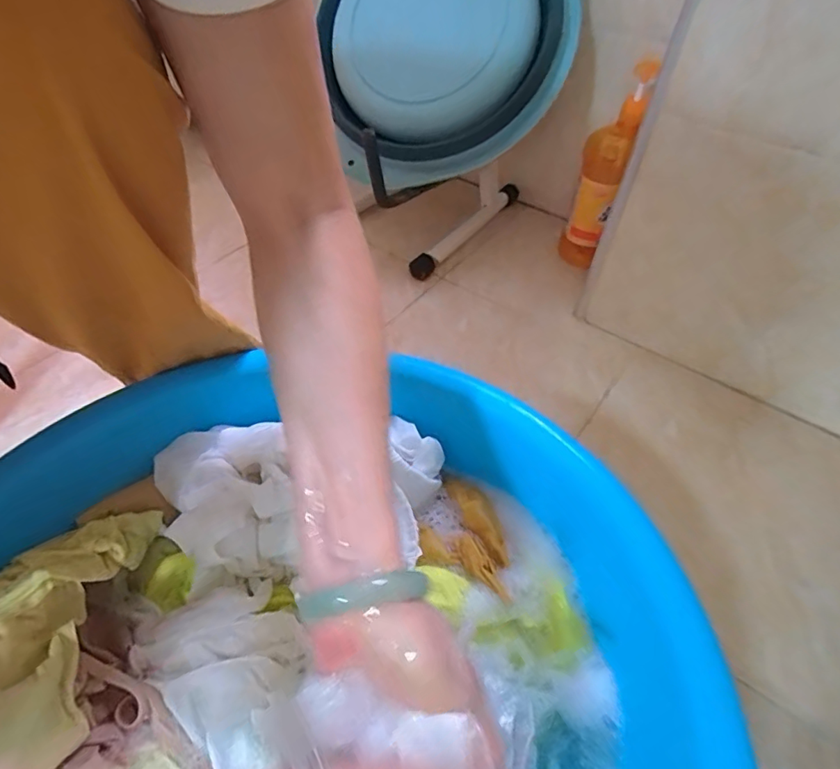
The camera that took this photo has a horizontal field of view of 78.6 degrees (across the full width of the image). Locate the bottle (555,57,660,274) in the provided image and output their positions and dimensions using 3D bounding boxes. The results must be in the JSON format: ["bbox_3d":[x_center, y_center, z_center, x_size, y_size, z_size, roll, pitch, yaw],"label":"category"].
[{"bbox_3d":[0.257,-0.298,0.733,0.066,0.266,0.088,13,49,9],"label":"bottle"}]

